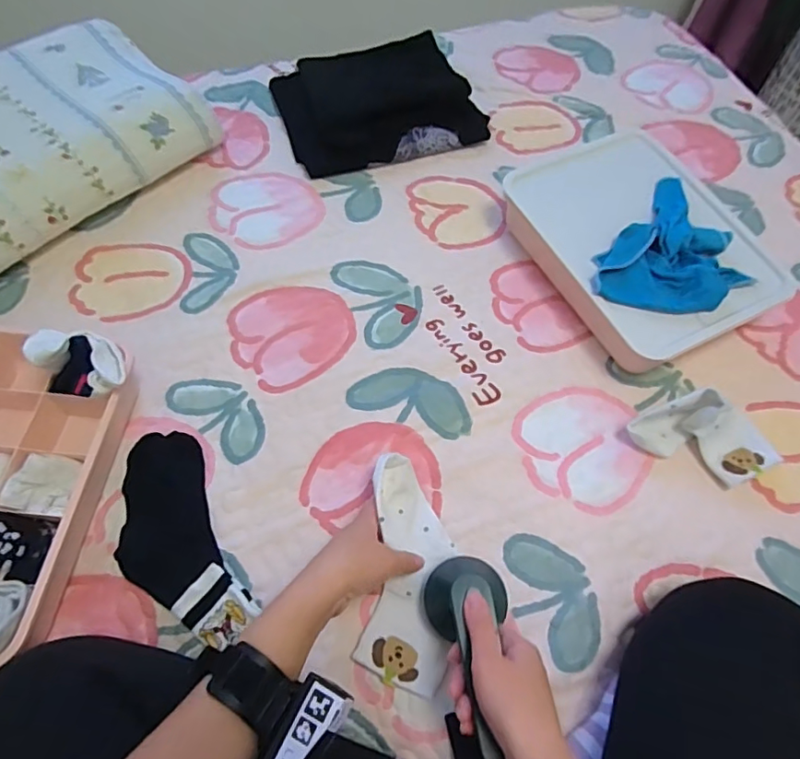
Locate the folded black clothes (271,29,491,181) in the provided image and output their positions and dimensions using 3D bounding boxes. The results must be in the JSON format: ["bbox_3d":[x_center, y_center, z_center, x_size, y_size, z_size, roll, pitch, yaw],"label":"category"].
[{"bbox_3d":[-0.032,-0.421,0.783,0.291,0.066,0.216,-16,64,-8],"label":"folded black clothes"}]

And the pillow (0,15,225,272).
[{"bbox_3d":[-0.499,-0.286,0.677,0.273,0.111,0.461,38,66,16],"label":"pillow"}]

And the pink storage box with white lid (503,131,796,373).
[{"bbox_3d":[0.290,-0.171,0.659,0.225,0.070,0.302,-23,65,-12],"label":"pink storage box with white lid"}]

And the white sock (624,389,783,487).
[{"bbox_3d":[0.327,0.060,0.551,0.152,0.056,0.071,24,65,11],"label":"white sock"}]

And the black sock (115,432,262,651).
[{"bbox_3d":[-0.215,0.150,0.500,0.091,0.026,0.207,-25,66,-13],"label":"black sock"}]

